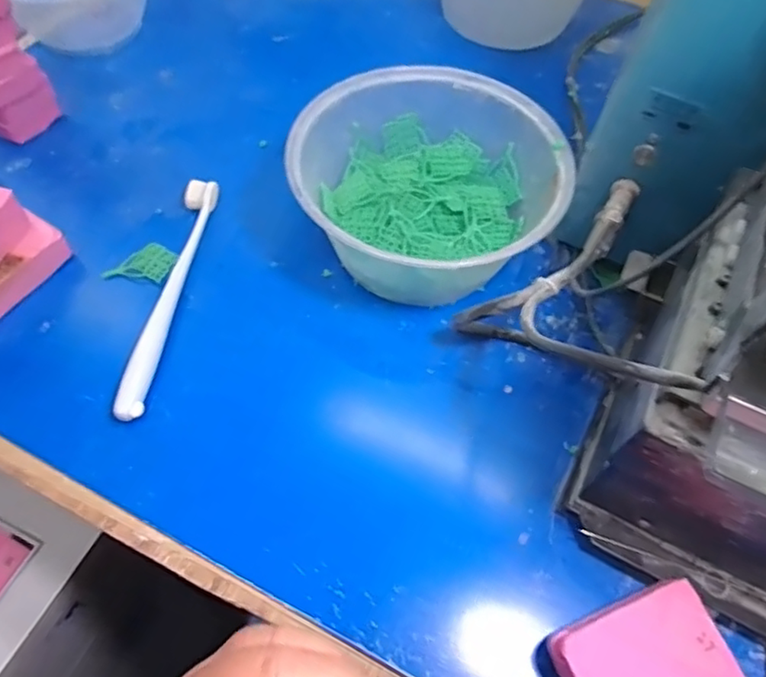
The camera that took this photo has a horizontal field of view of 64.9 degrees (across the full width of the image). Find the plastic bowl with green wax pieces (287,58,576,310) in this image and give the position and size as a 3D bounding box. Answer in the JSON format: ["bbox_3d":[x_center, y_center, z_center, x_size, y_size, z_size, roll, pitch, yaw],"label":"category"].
[{"bbox_3d":[0.029,-0.096,0.395,0.165,0.075,0.156,1,59,-1],"label":"plastic bowl with green wax pieces"}]

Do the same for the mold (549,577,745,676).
[{"bbox_3d":[0.118,0.154,0.272,0.071,0.032,0.064,-21,62,-13],"label":"mold"}]

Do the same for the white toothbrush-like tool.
[{"bbox_3d":[-0.136,-0.031,0.385,0.019,0.013,0.179,5,59,2],"label":"white toothbrush-like tool"}]

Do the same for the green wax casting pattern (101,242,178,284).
[{"bbox_3d":[-0.159,-0.052,0.401,0.044,0.005,0.032,10,59,4],"label":"green wax casting pattern"}]

